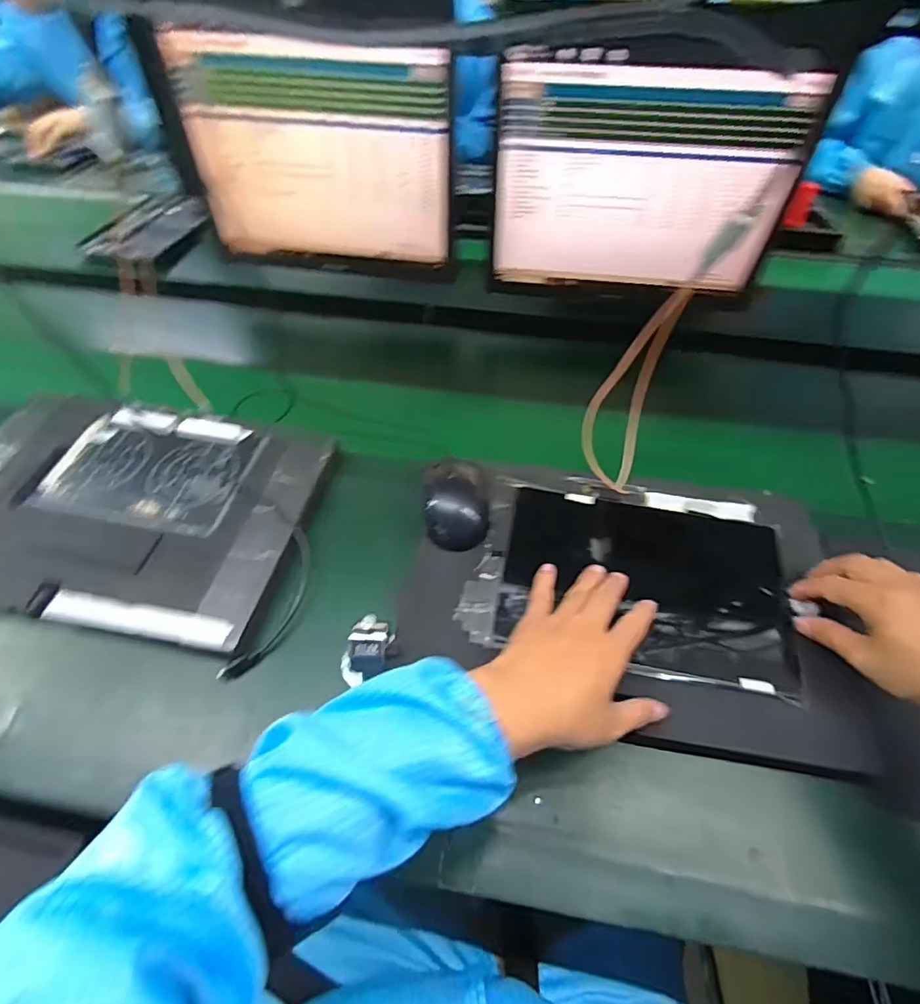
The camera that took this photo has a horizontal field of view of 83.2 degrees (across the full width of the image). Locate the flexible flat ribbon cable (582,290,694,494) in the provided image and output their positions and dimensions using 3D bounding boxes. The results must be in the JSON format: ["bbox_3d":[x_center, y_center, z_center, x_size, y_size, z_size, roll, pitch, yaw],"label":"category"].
[{"bbox_3d":[0.174,-0.115,0.532,0.062,0.198,0.048,22,29,16],"label":"flexible flat ribbon cable"}]

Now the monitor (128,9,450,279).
[{"bbox_3d":[-0.192,-0.455,0.705,0.371,0.278,0.073,4,52,3],"label":"monitor"}]

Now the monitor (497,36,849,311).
[{"bbox_3d":[0.222,-0.387,0.651,0.359,0.274,0.052,10,52,8],"label":"monitor"}]

